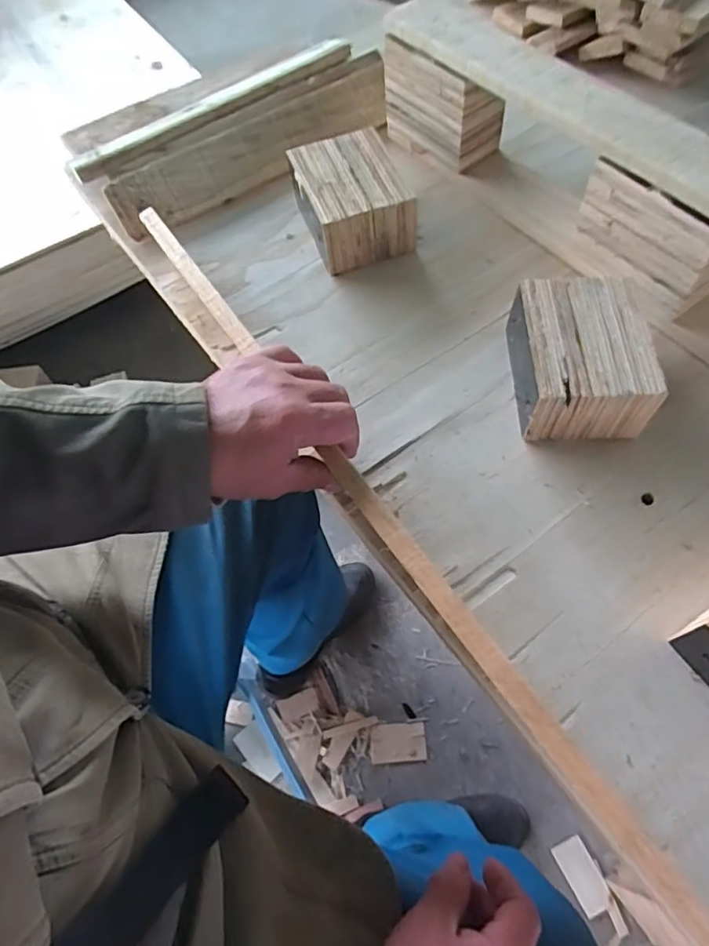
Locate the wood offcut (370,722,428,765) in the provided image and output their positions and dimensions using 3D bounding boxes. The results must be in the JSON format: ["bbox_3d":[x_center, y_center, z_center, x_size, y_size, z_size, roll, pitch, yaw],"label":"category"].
[{"bbox_3d":[0.074,0.460,0.954,0.093,0.005,0.060,-6,62,1],"label":"wood offcut"}]

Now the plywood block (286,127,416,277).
[{"bbox_3d":[-0.005,-0.281,0.575,0.098,0.062,0.139,-17,60,-7],"label":"plywood block"}]

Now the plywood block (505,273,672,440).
[{"bbox_3d":[0.182,-0.093,0.459,0.094,0.065,0.124,2,60,4],"label":"plywood block"}]

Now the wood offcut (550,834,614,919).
[{"bbox_3d":[0.345,0.610,0.848,0.053,0.011,0.095,-25,63,-9],"label":"wood offcut"}]

